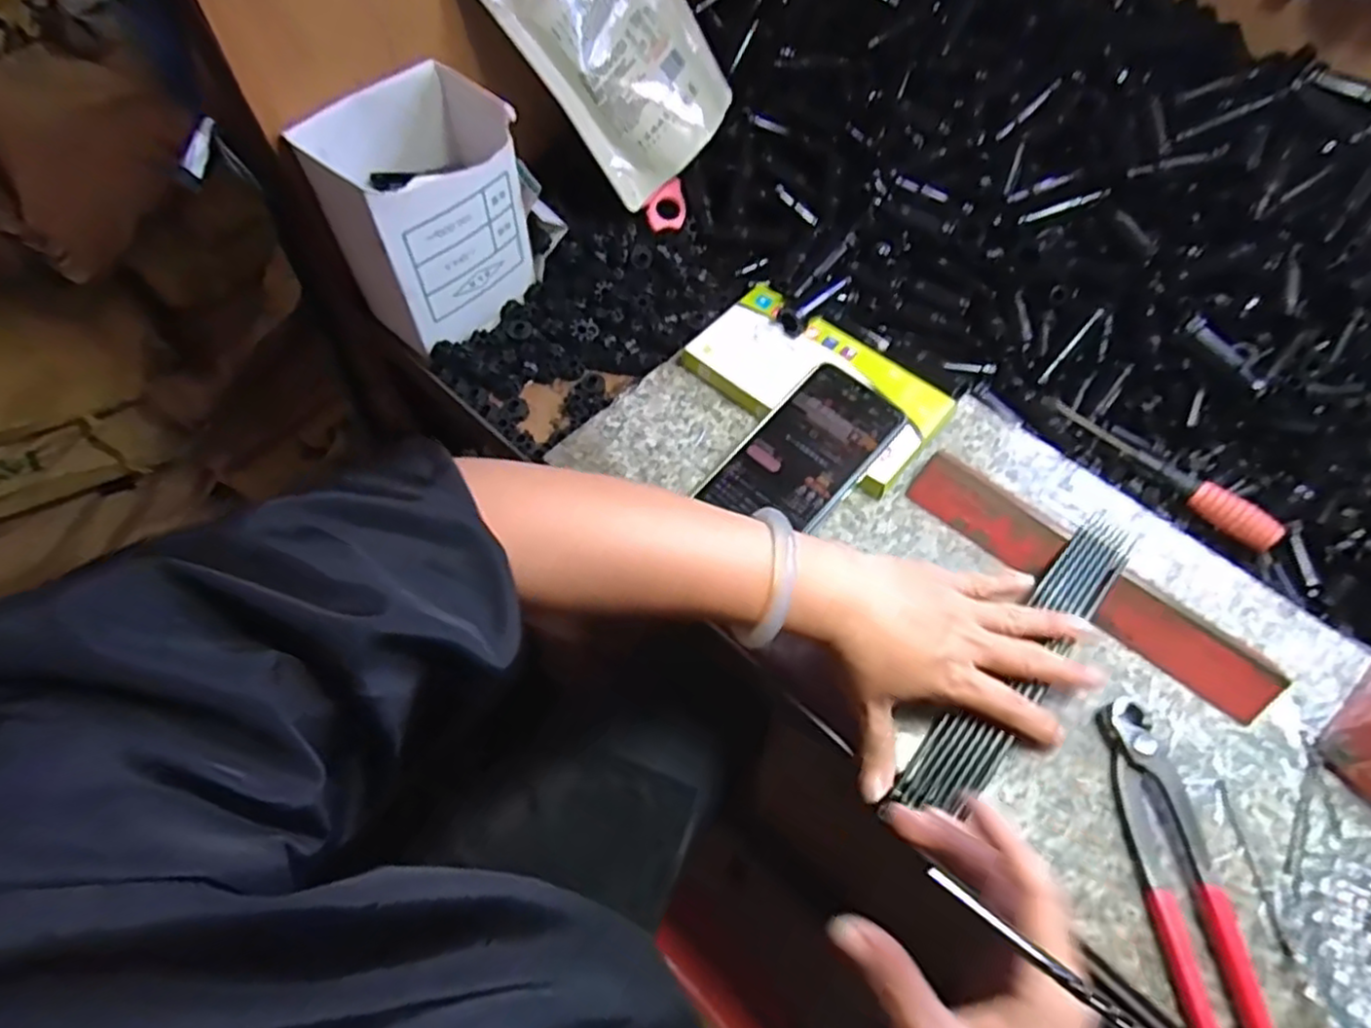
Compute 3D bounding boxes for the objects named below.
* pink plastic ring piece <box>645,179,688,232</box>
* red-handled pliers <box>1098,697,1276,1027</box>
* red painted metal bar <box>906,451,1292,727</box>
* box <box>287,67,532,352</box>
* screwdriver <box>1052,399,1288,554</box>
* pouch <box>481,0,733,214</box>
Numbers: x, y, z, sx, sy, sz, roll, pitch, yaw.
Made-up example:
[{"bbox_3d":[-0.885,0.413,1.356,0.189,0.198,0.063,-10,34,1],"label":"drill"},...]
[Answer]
[{"bbox_3d":[-0.016,-0.258,0.589,0.034,0.009,0.044,-1,84,-16],"label":"pink plastic ring piece"},{"bbox_3d":[0.255,0.194,0.351,0.044,0.017,0.194,-1,61,-1],"label":"red-handled pliers"},{"bbox_3d":[0.245,0.040,0.435,0.230,0.030,0.031,36,67,18],"label":"red painted metal bar"},{"bbox_3d":[-0.181,-0.218,0.510,0.125,0.147,0.085,-41,69,-20],"label":"box"},{"bbox_3d":[0.327,-0.033,0.481,0.020,0.019,0.158,-38,68,-19],"label":"screwdriver"},{"bbox_3d":[-0.049,-0.351,0.519,0.139,0.193,0.015,-52,38,-10],"label":"pouch"}]

